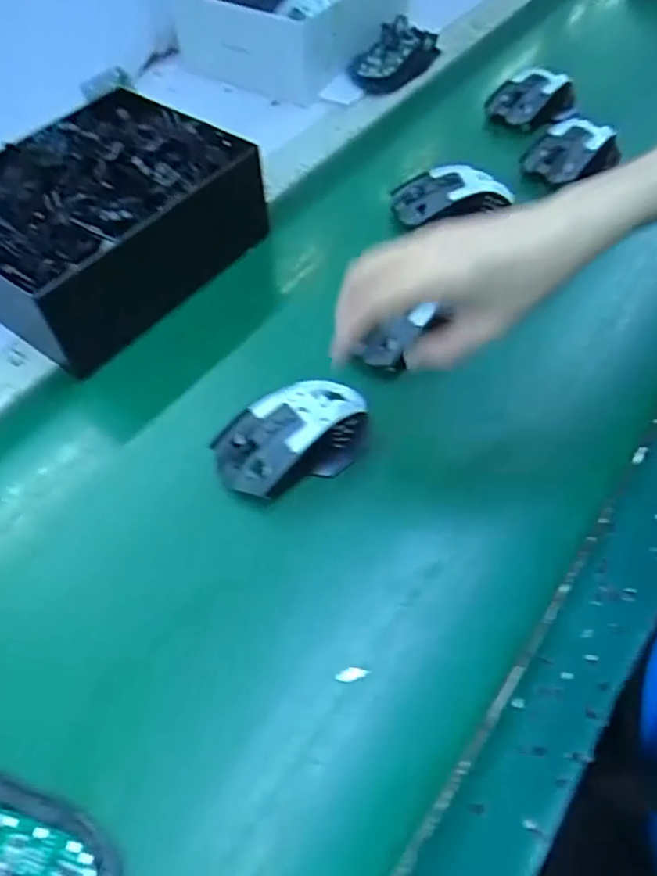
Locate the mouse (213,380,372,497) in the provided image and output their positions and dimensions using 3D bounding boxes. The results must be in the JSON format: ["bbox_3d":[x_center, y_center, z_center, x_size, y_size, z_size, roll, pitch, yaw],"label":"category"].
[{"bbox_3d":[-0.022,-0.004,0.429,0.114,0.035,0.065,-28,59,-18],"label":"mouse"}]

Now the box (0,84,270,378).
[{"bbox_3d":[-0.189,-0.189,0.520,0.183,0.103,0.230,35,63,22],"label":"box"}]

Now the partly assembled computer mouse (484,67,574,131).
[{"bbox_3d":[0.214,-0.359,0.649,0.083,0.029,0.056,-37,62,-22],"label":"partly assembled computer mouse"}]

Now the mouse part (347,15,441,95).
[{"bbox_3d":[0.080,-0.447,0.715,0.065,0.039,0.136,33,62,21],"label":"mouse part"}]

